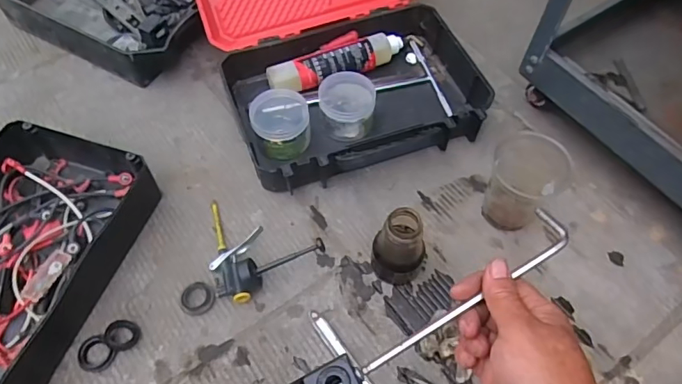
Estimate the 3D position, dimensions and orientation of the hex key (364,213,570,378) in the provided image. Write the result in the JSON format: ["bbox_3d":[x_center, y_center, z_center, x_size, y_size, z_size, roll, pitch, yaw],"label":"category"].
[{"bbox_3d":[0.091,0.073,0.359,0.182,0.008,0.031,-34,63,-9],"label":"hex key"}]

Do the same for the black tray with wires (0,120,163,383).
[{"bbox_3d":[-0.396,0.088,0.597,0.225,0.078,0.357,15,59,10],"label":"black tray with wires"}]

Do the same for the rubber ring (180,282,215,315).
[{"bbox_3d":[-0.178,0.132,0.611,0.039,0.007,0.046,-40,66,-22],"label":"rubber ring"}]

